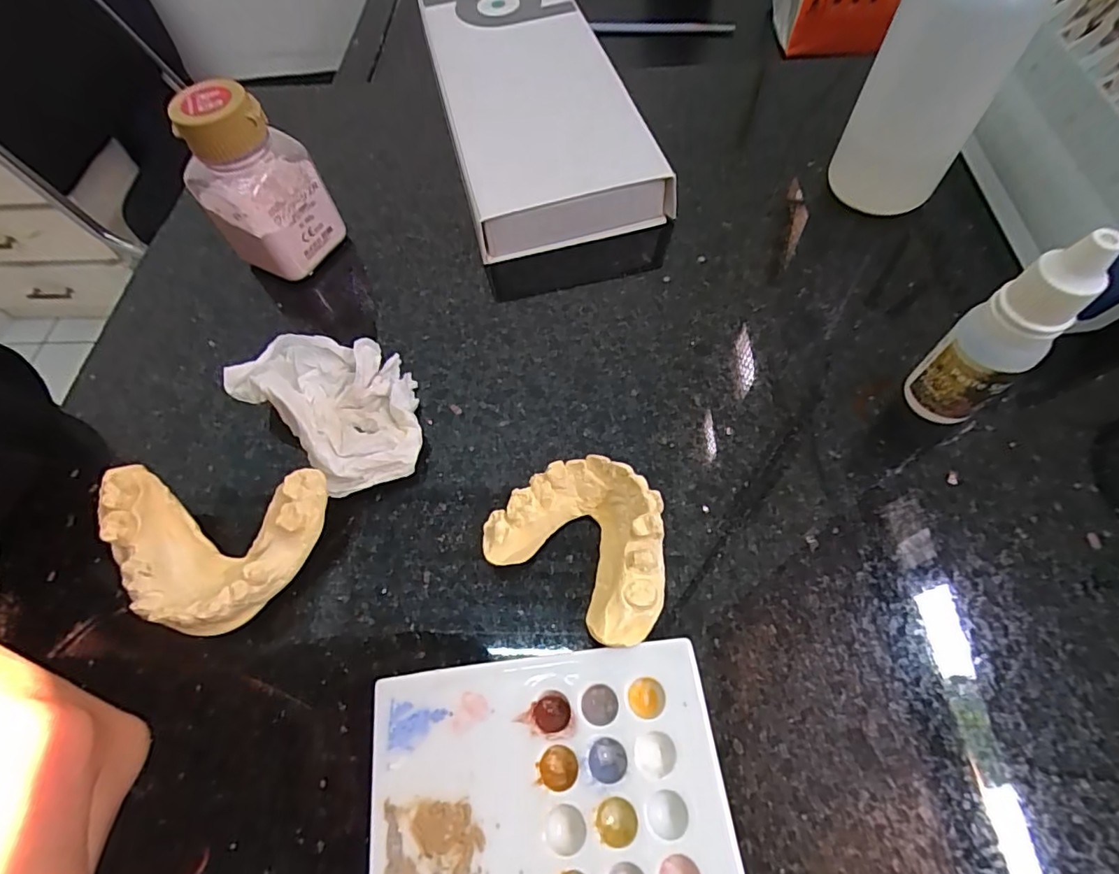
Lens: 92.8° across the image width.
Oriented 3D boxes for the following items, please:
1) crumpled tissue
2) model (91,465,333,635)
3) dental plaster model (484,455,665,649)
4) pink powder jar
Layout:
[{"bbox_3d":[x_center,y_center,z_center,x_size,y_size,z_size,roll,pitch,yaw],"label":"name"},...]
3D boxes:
[{"bbox_3d":[-0.085,-0.016,0.205,0.081,0.026,0.050,38,69,20],"label":"crumpled tissue"},{"bbox_3d":[-0.112,0.038,0.176,0.064,0.028,0.049,-1,61,2],"label":"model"},{"bbox_3d":[0.010,0.033,0.174,0.059,0.022,0.047,32,67,18],"label":"dental plaster model"},{"bbox_3d":[-0.130,-0.109,0.234,0.037,0.076,0.041,25,65,15],"label":"pink powder jar"}]

